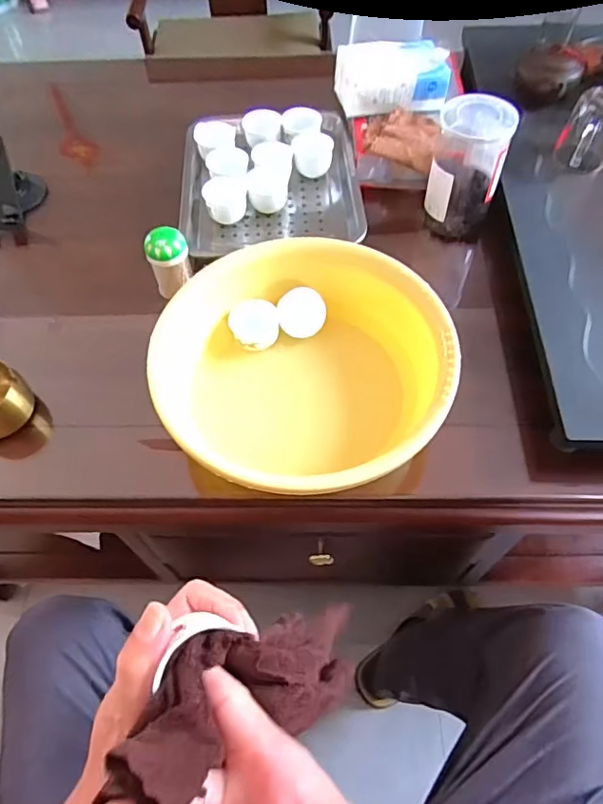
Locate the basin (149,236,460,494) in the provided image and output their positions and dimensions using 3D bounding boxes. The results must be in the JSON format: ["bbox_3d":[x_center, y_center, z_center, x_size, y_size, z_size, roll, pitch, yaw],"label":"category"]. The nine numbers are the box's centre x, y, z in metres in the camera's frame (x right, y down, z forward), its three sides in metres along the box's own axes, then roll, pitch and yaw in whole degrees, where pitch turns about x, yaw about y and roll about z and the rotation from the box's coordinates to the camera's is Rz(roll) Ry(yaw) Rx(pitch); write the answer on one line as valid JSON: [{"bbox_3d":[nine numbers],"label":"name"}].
[{"bbox_3d":[-0.002,-0.031,0.573,0.277,0.127,0.262,-1,59,1],"label":"basin"}]

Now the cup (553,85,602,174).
[{"bbox_3d":[0.359,-0.334,0.671,0.063,0.086,0.060,-1,59,1],"label":"cup"}]

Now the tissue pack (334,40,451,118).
[{"bbox_3d":[0.122,-0.443,0.734,0.147,0.051,0.089,0,59,1],"label":"tissue pack"}]

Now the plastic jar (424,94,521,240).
[{"bbox_3d":[0.202,-0.285,0.662,0.081,0.151,0.081,-1,59,1],"label":"plastic jar"}]

